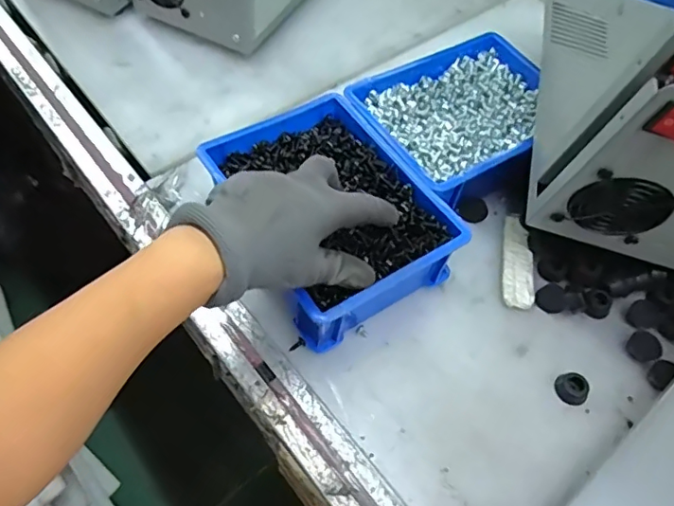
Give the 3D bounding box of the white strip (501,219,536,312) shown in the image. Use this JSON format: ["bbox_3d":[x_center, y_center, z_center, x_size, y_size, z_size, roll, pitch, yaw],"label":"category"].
[{"bbox_3d":[0.161,0.006,0.473,0.027,0.008,0.096,11,57,3],"label":"white strip"}]

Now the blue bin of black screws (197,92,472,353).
[{"bbox_3d":[-0.006,-0.035,0.452,0.143,0.065,0.191,-28,62,-18],"label":"blue bin of black screws"}]

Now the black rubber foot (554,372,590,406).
[{"bbox_3d":[0.181,0.104,0.408,0.019,0.015,0.024,-23,62,-18],"label":"black rubber foot"}]

